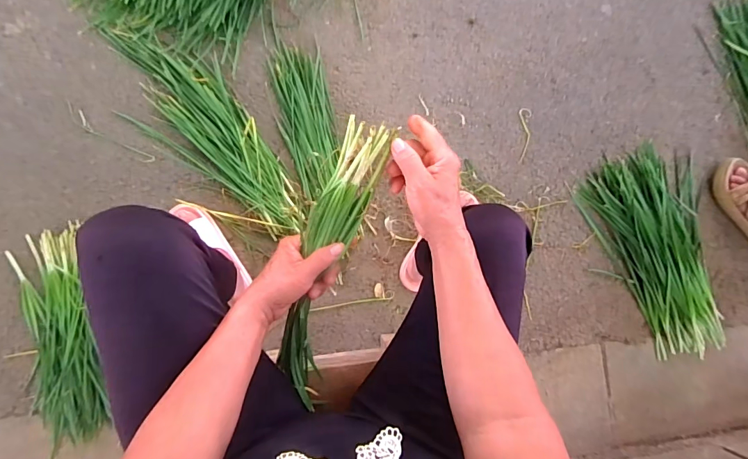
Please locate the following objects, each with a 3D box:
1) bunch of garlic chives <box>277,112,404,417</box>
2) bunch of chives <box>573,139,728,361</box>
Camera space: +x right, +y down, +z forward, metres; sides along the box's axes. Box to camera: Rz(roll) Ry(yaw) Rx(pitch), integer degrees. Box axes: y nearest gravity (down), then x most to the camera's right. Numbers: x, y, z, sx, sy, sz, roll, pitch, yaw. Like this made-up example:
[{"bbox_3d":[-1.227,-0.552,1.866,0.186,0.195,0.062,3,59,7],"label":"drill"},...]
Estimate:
[{"bbox_3d":[-0.058,0.049,0.480,0.062,0.053,0.360,16,112,-8],"label":"bunch of garlic chives"},{"bbox_3d":[0.693,0.047,0.944,0.299,0.052,0.481,-24,92,-9],"label":"bunch of chives"}]

